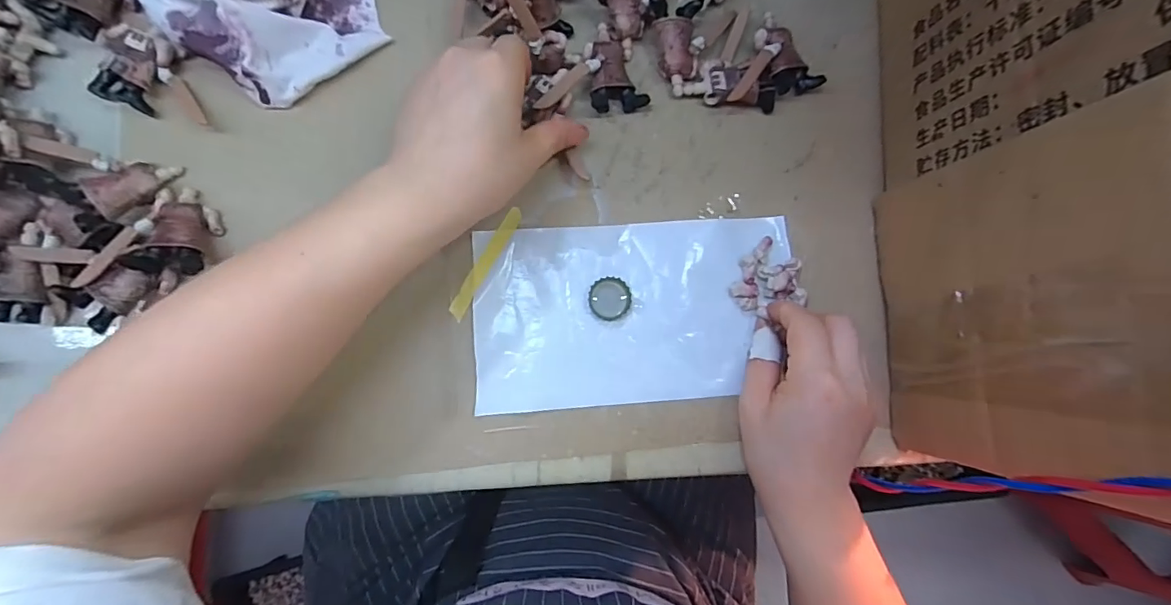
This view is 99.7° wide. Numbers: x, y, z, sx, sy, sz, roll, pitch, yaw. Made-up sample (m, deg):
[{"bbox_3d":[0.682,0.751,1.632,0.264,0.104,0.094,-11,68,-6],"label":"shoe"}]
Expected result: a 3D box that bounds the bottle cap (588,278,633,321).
[{"bbox_3d":[0.017,-0.002,0.329,0.028,0.004,0.029,0,84,-4],"label":"bottle cap"}]

